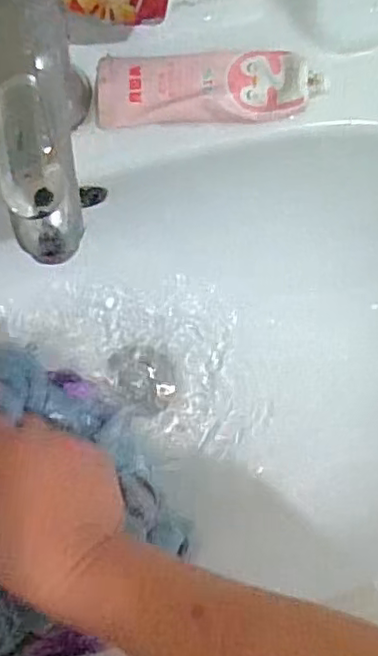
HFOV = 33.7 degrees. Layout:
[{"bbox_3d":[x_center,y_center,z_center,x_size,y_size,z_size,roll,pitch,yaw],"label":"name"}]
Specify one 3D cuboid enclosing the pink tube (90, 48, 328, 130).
[{"bbox_3d":[0.011,-0.144,0.370,0.130,0.024,0.041,-2,85,0],"label":"pink tube"}]

